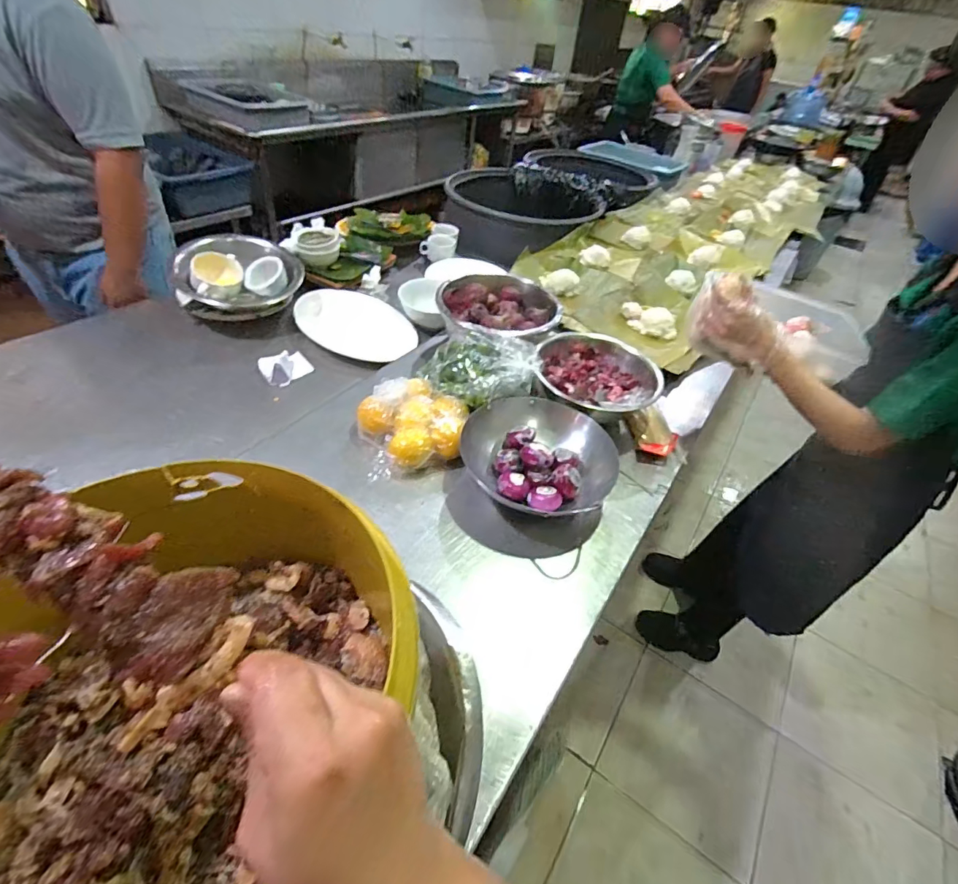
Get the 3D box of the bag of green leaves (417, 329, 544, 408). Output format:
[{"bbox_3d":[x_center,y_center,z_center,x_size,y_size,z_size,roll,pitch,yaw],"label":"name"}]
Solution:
[{"bbox_3d":[-0.004,-0.129,0.868,0.214,0.114,0.163,4,44,-4],"label":"bag of green leaves"}]

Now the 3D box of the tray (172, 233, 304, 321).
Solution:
[{"bbox_3d":[-0.551,-0.376,1.074,0.192,0.130,0.232,28,47,19],"label":"tray"}]

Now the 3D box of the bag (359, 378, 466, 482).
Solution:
[{"bbox_3d":[-0.108,-0.034,0.792,0.182,0.082,0.158,-9,46,-17],"label":"bag"}]

